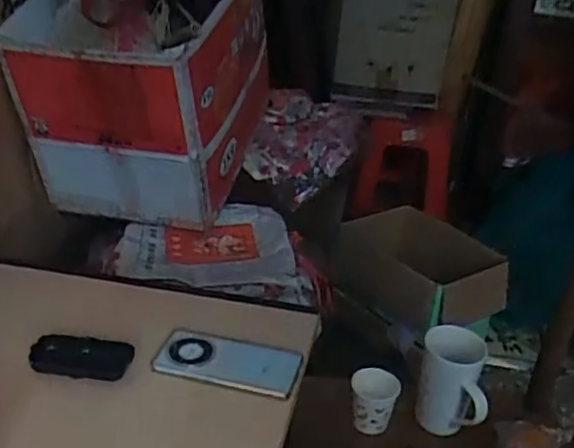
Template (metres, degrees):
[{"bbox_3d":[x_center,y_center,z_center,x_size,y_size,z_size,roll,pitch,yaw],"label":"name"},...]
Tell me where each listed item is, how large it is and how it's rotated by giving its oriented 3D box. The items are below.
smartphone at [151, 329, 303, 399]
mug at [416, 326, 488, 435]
[{"bbox_3d":[-0.069,0.160,0.762,0.165,0.009,0.083,10,28,11],"label":"smartphone"},{"bbox_3d":[0.236,0.234,0.938,0.085,0.133,0.097,7,27,4],"label":"mug"}]

